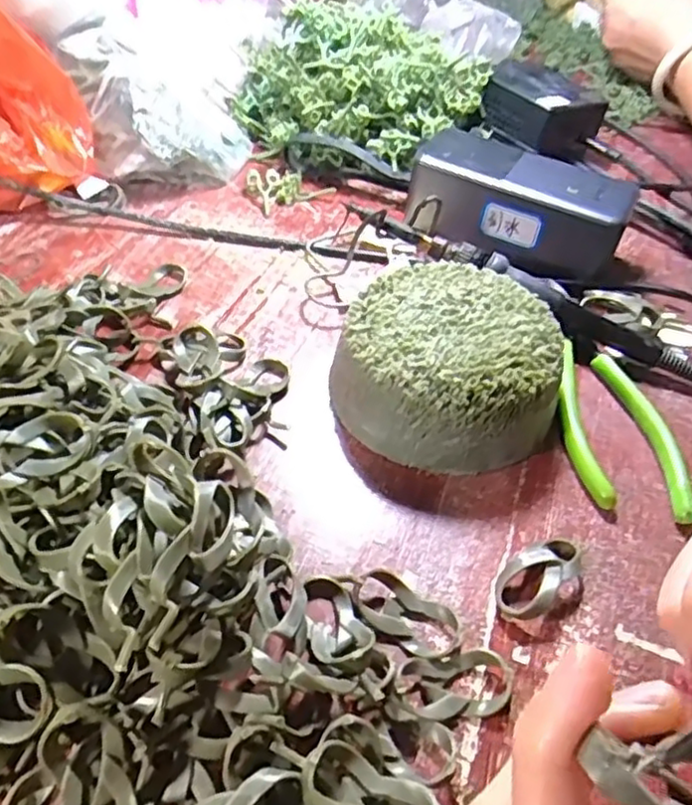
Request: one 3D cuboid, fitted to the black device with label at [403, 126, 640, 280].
[{"bbox_3d":[0.107,-0.123,0.426,0.129,0.051,0.055,27,51,18],"label":"black device with label"}]

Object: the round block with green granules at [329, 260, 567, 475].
[{"bbox_3d":[0.047,-0.019,0.332,0.101,0.046,0.097,3,47,-3],"label":"round block with green granules"}]

